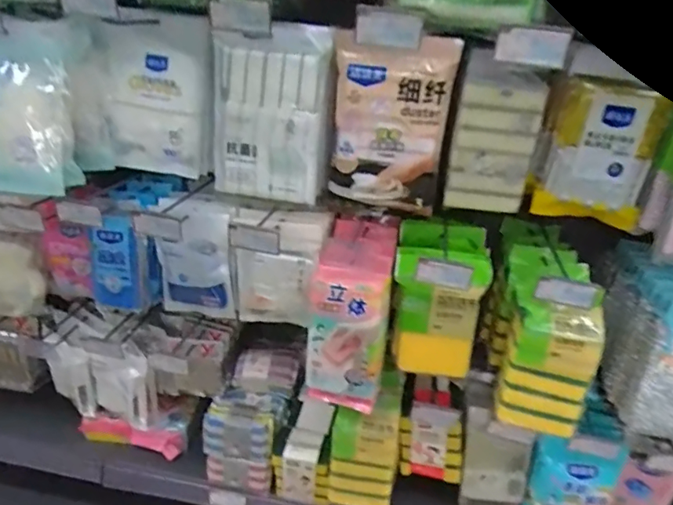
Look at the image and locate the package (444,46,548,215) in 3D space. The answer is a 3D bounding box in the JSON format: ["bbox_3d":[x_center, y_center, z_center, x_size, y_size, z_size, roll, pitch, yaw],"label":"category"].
[{"bbox_3d":[0.230,-0.162,0.729,0.110,0.213,0.021,11,29,12],"label":"package"}]

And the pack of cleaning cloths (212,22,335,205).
[{"bbox_3d":[-0.099,-0.204,0.763,0.168,0.248,0.079,-1,29,-11],"label":"pack of cleaning cloths"}]

